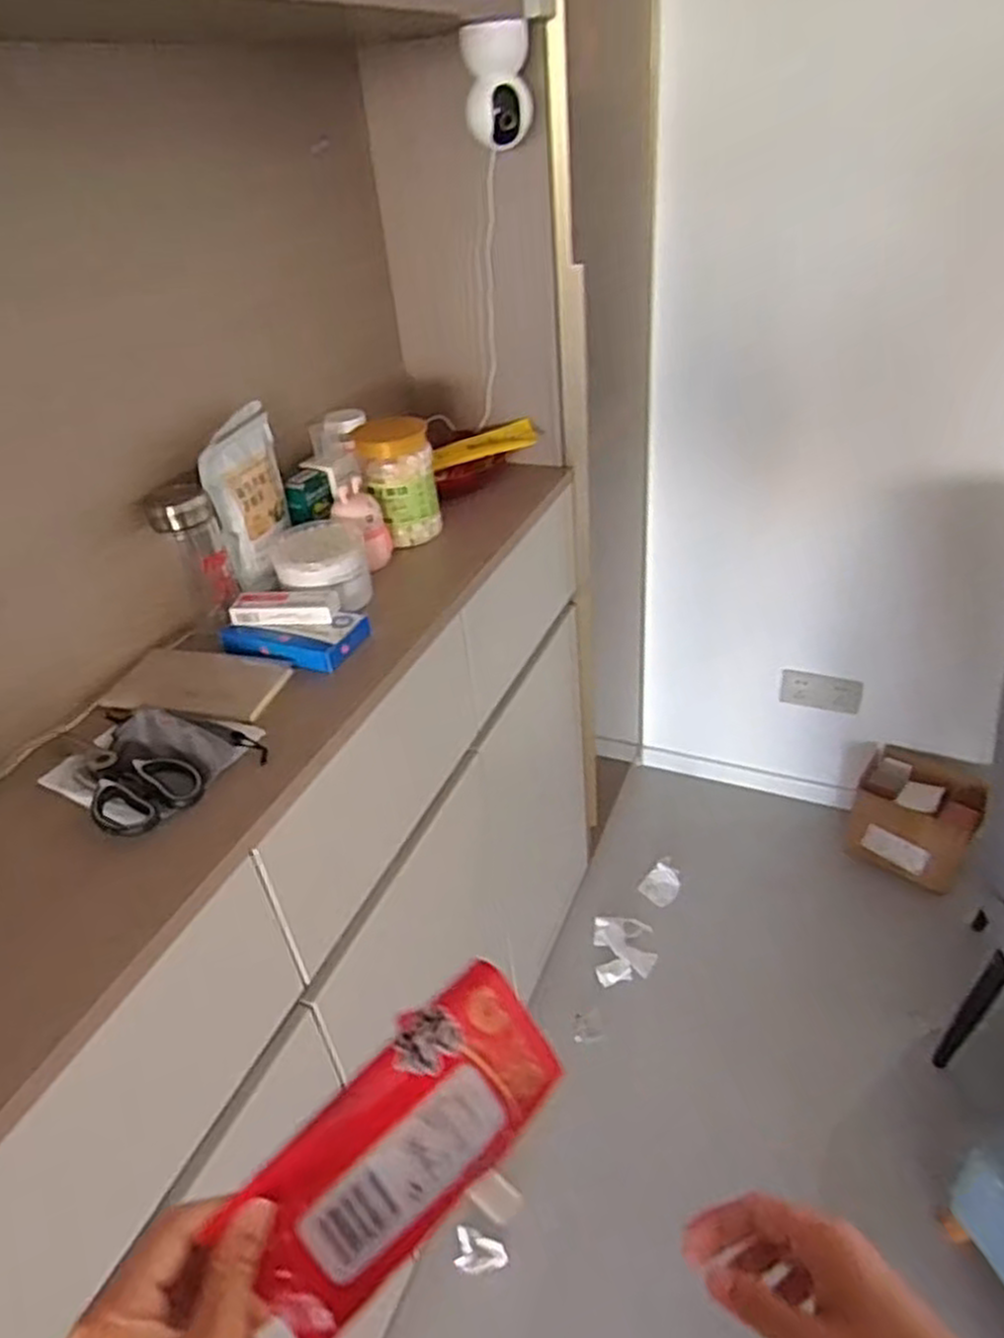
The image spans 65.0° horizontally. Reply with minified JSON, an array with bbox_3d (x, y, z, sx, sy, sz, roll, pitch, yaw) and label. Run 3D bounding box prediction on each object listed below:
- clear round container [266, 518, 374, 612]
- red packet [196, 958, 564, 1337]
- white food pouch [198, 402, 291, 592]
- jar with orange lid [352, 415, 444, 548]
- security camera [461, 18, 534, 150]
[{"bbox_3d":[-0.213,-0.121,0.934,0.115,0.068,0.115,-4,36,3],"label":"clear round container"},{"bbox_3d":[-0.044,0.222,0.374,0.162,0.080,0.017,-40,8,-25],"label":"red packet"},{"bbox_3d":[-0.292,-0.199,0.927,0.045,0.180,0.141,-2,36,5],"label":"white food pouch"},{"bbox_3d":[-0.135,-0.248,1.039,0.093,0.145,0.078,-13,36,-10],"label":"jar with orange lid"},{"bbox_3d":[-0.004,-0.672,0.907,0.073,0.113,0.070,-3,36,4],"label":"security camera"}]

